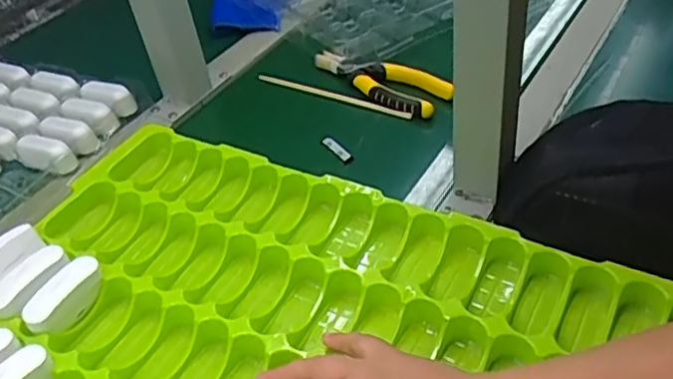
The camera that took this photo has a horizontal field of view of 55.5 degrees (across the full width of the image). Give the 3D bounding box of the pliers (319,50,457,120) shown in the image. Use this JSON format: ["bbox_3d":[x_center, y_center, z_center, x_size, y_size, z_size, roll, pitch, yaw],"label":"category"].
[{"bbox_3d":[0.041,-0.117,0.679,0.162,0.022,0.050,25,50,31],"label":"pliers"}]

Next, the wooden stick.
[{"bbox_3d":[-0.005,-0.100,0.681,0.183,0.008,0.010,17,46,25],"label":"wooden stick"}]

